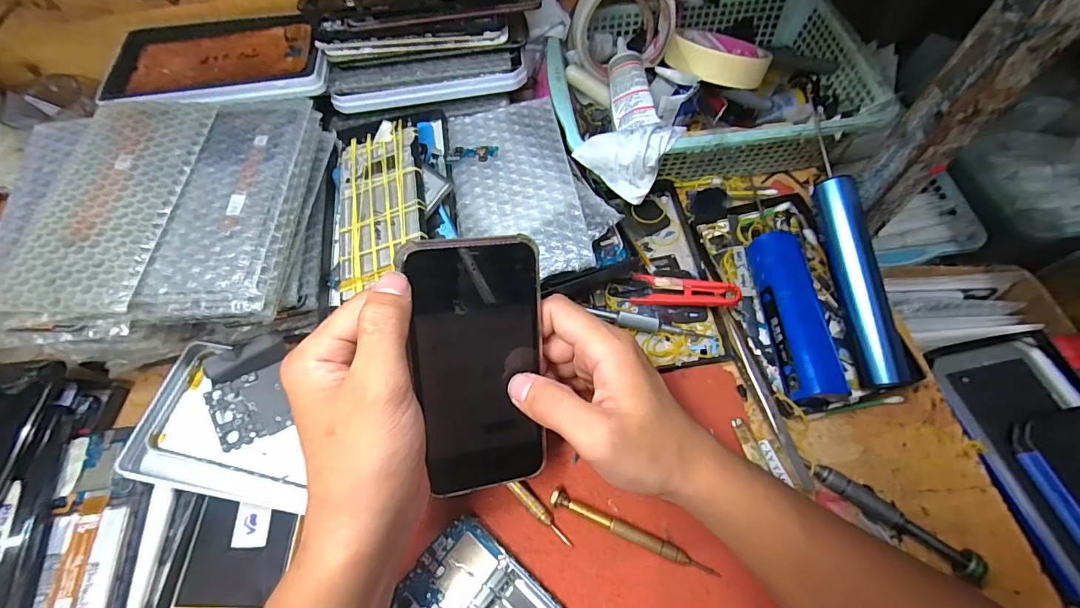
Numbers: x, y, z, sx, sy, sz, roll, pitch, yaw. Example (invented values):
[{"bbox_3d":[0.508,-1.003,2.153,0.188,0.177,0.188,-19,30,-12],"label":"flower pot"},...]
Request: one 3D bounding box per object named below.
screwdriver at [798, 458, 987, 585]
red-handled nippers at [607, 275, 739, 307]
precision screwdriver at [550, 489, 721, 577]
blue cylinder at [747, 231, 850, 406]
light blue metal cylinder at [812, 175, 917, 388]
[{"bbox_3d":[0.221,0.131,0.287,0.104,0.017,0.016,36,70,19],"label":"screwdriver"},{"bbox_3d":[0.105,-0.010,0.363,0.097,0.011,0.022,3,62,19],"label":"red-handled nippers"},{"bbox_3d":[0.058,0.147,0.291,0.108,0.008,0.009,20,66,13],"label":"precision screwdriver"},{"bbox_3d":[0.188,0.009,0.340,0.034,0.035,0.129,-3,63,1],"label":"blue cylinder"},{"bbox_3d":[0.229,-0.018,0.327,0.026,0.018,0.150,-7,79,-3],"label":"light blue metal cylinder"}]

